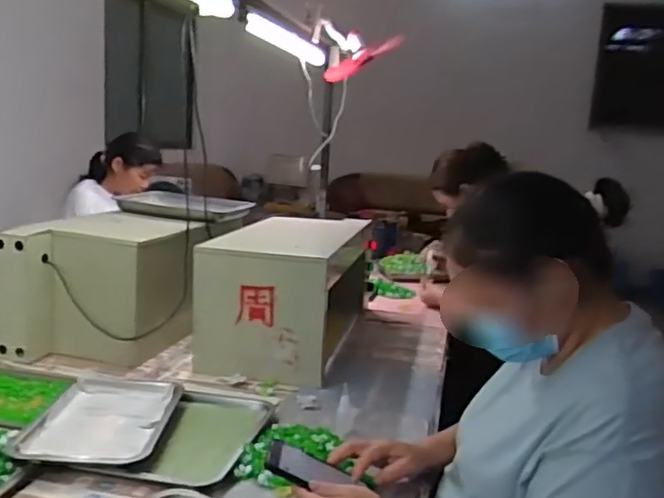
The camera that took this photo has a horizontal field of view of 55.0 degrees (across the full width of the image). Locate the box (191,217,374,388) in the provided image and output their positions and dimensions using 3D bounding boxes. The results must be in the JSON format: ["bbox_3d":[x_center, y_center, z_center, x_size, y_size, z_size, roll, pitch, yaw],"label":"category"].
[{"bbox_3d":[-0.105,0.084,1.533,0.294,0.262,0.499,7,13,12],"label":"box"}]

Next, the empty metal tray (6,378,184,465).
[{"bbox_3d":[-0.379,0.279,1.091,0.211,0.022,0.298,4,12,-2],"label":"empty metal tray"}]

